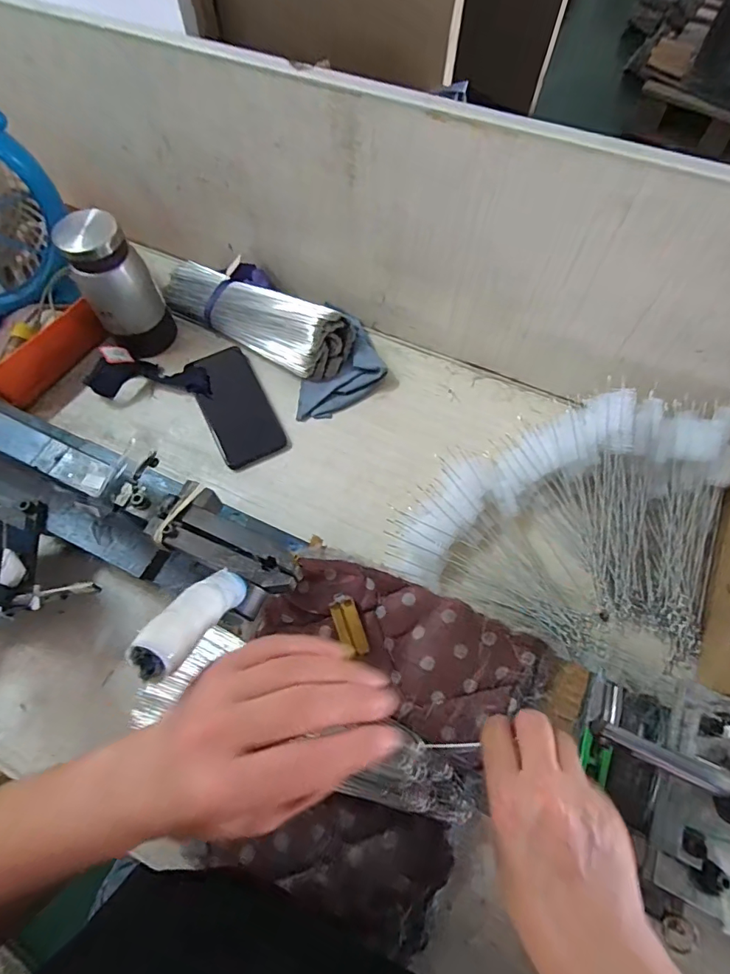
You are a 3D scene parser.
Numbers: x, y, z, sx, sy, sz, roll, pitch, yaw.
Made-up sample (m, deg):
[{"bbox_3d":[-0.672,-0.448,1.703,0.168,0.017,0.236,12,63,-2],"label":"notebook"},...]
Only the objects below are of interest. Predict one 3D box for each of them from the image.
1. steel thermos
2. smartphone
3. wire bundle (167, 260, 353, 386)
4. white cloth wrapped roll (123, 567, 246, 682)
[{"bbox_3d":[-0.289,-0.227,0.542,0.076,0.149,0.060,1,66,-1],"label":"steel thermos"},{"bbox_3d":[-0.161,-0.103,0.578,0.076,0.008,0.162,-25,69,-13],"label":"smartphone"},{"bbox_3d":[-0.147,-0.228,0.597,0.272,0.057,0.086,29,68,11],"label":"wire bundle"},{"bbox_3d":[-0.094,0.071,0.266,0.022,0.096,0.021,2,103,11],"label":"white cloth wrapped roll"}]

